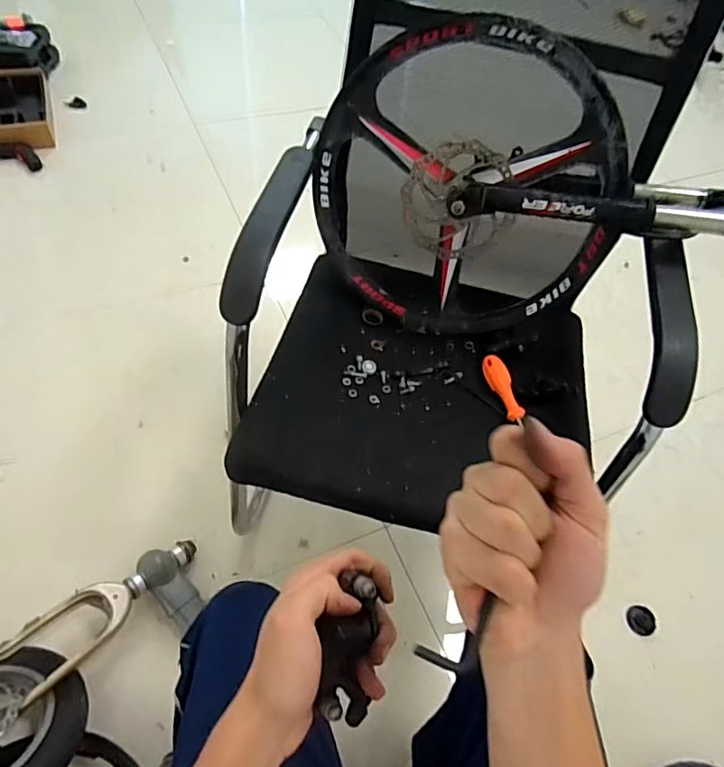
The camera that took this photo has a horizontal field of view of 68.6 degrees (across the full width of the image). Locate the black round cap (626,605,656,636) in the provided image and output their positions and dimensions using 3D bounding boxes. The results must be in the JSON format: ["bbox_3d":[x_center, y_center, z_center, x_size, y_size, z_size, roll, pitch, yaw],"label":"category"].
[{"bbox_3d":[0.554,0.470,1.051,0.051,0.013,0.054,4,54,-5],"label":"black round cap"}]

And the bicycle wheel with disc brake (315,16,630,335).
[{"bbox_3d":[0.146,-0.258,0.738,0.408,0.401,0.087,20,34,2],"label":"bicycle wheel with disc brake"}]

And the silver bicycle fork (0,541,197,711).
[{"bbox_3d":[-0.437,0.387,0.900,0.103,0.072,0.361,41,49,20],"label":"silver bicycle fork"}]

